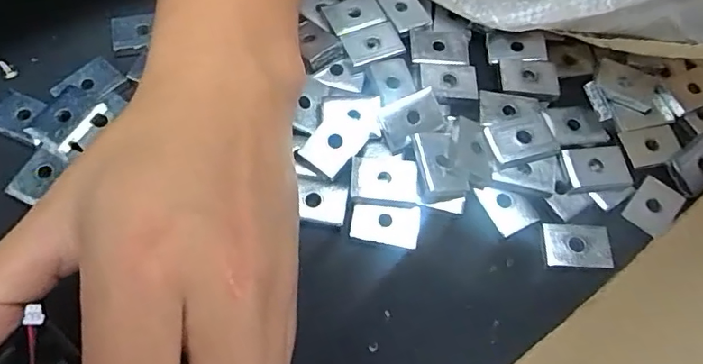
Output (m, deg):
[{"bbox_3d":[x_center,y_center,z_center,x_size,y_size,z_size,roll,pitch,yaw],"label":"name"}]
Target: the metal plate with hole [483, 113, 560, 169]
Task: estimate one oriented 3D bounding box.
[{"bbox_3d":[0.074,-0.019,0.232,0.029,0.007,0.020,-14,67,-11],"label":"metal plate with hole"}]

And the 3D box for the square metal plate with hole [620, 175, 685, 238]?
[{"bbox_3d":[0.132,0.010,0.230,0.018,0.004,0.024,40,68,14],"label":"square metal plate with hole"}]

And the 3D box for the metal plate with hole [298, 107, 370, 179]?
[{"bbox_3d":[-0.008,-0.017,0.226,0.020,0.005,0.028,33,66,11],"label":"metal plate with hole"}]

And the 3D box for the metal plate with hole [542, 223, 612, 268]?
[{"bbox_3d":[0.095,0.027,0.221,0.026,0.004,0.018,5,64,-2],"label":"metal plate with hole"}]

